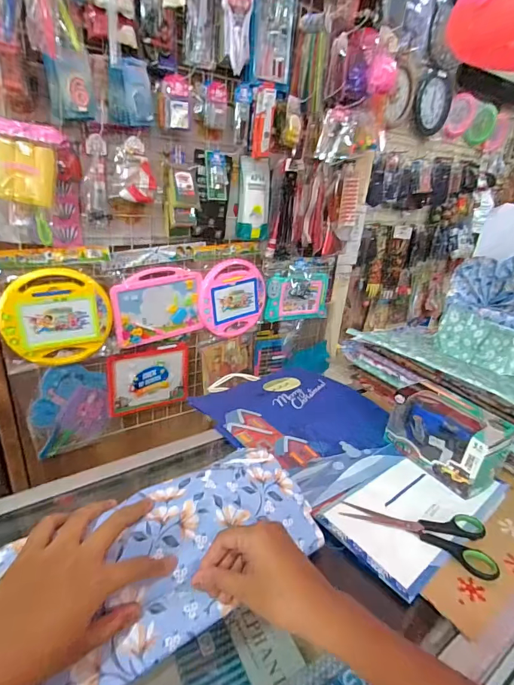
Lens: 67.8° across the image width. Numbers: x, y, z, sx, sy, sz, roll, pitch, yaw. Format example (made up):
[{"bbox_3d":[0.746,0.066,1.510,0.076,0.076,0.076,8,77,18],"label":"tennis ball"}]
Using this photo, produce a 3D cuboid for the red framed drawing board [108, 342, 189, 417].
[{"bbox_3d":[-0.375,0.131,1.351,0.284,0.231,0.013,-12,30,-33],"label":"red framed drawing board"}]

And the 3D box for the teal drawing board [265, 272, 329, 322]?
[{"bbox_3d":[0.172,-0.183,1.557,0.305,0.194,0.028,-9,28,-30],"label":"teal drawing board"}]

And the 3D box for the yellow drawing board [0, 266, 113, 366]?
[{"bbox_3d":[-0.569,-0.070,1.101,0.276,0.283,0.029,-9,28,-29],"label":"yellow drawing board"}]

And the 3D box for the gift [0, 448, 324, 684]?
[{"bbox_3d":[-0.121,0.195,0.322,0.393,0.075,0.126,-6,27,-34],"label":"gift"}]

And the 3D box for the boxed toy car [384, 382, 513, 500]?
[{"bbox_3d":[0.257,0.126,0.527,0.080,0.091,0.139,-15,32,-38],"label":"boxed toy car"}]

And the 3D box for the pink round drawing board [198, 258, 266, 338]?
[{"bbox_3d":[-0.085,-0.156,1.396,0.278,0.280,0.018,-13,31,-36],"label":"pink round drawing board"}]

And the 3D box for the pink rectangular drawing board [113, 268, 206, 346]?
[{"bbox_3d":[-0.320,-0.119,1.251,0.283,0.239,0.016,-9,28,-30],"label":"pink rectangular drawing board"}]

